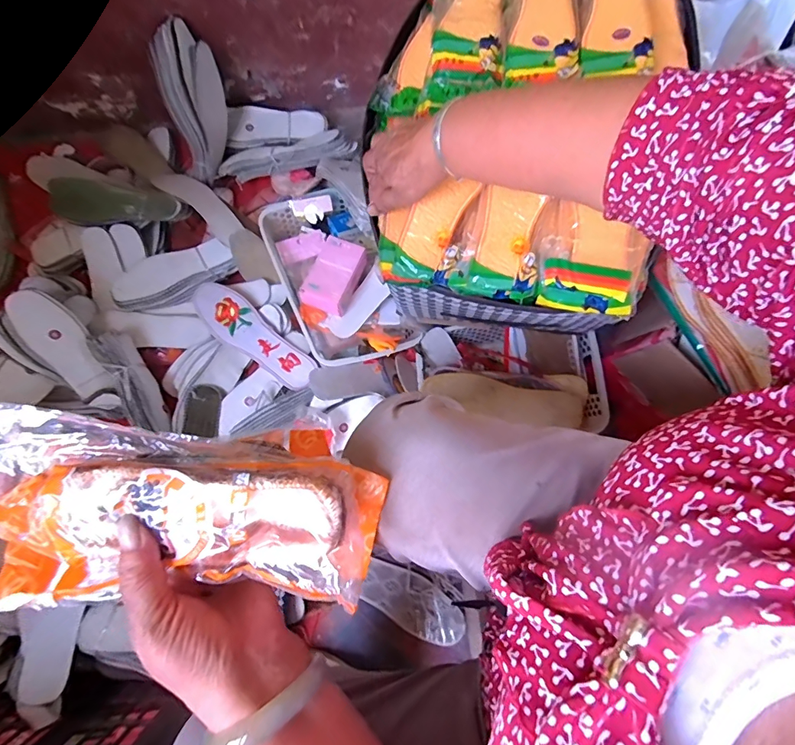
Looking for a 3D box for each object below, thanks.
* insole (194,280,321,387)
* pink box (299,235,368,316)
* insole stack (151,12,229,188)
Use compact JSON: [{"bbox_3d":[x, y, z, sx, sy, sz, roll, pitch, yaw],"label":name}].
[{"bbox_3d":[-0.248,-0.064,0.732,0.247,0.009,0.076,39,81,7],"label":"insole"},{"bbox_3d":[-0.095,-0.150,0.668,0.071,0.043,0.115,22,79,3],"label":"pink box"},{"bbox_3d":[-0.336,-0.446,0.726,0.048,0.225,0.093,28,48,26],"label":"insole stack"}]

